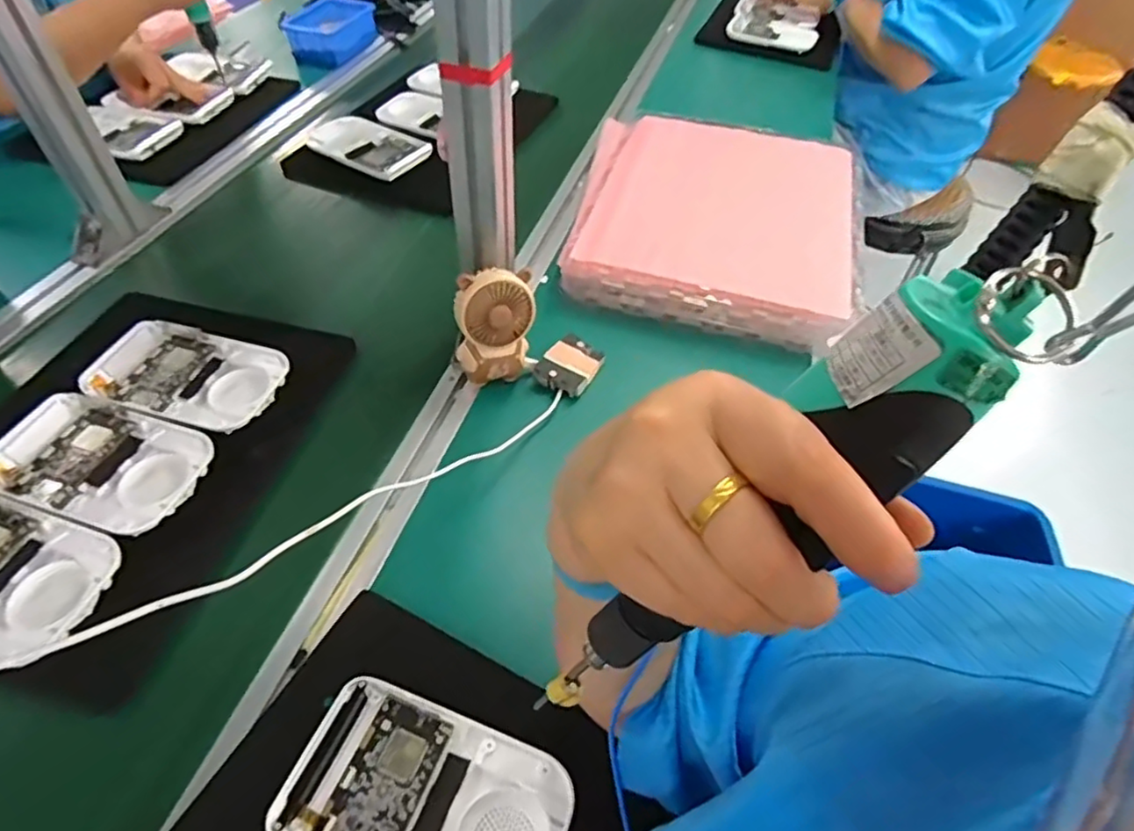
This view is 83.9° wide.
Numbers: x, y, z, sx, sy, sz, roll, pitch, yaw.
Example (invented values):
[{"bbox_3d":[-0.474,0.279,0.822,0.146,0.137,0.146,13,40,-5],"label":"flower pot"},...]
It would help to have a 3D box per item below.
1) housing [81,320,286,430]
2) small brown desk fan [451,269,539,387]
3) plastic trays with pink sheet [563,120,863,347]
[{"bbox_3d":[-0.334,-0.037,0.563,0.156,0.016,0.097,17,51,9],"label":"housing"},{"bbox_3d":[-0.063,-0.076,0.563,0.070,0.101,0.045,-3,51,-7],"label":"small brown desk fan"},{"bbox_3d":[0.169,-0.223,0.730,0.312,0.059,0.330,12,51,6],"label":"plastic trays with pink sheet"}]

